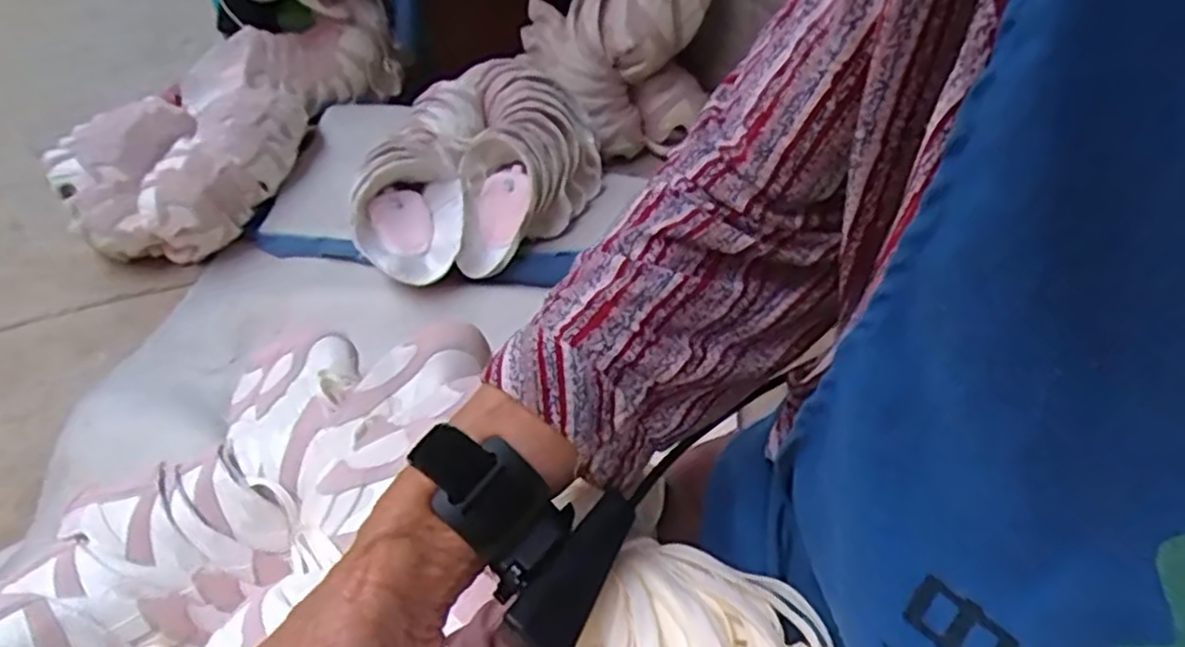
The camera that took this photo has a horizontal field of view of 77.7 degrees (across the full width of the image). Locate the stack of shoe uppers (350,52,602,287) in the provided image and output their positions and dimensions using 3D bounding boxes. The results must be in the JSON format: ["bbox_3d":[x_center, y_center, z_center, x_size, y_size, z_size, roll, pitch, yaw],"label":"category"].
[{"bbox_3d":[-0.177,-0.241,1.124,0.284,0.149,0.440,24,44,23],"label":"stack of shoe uppers"}]

